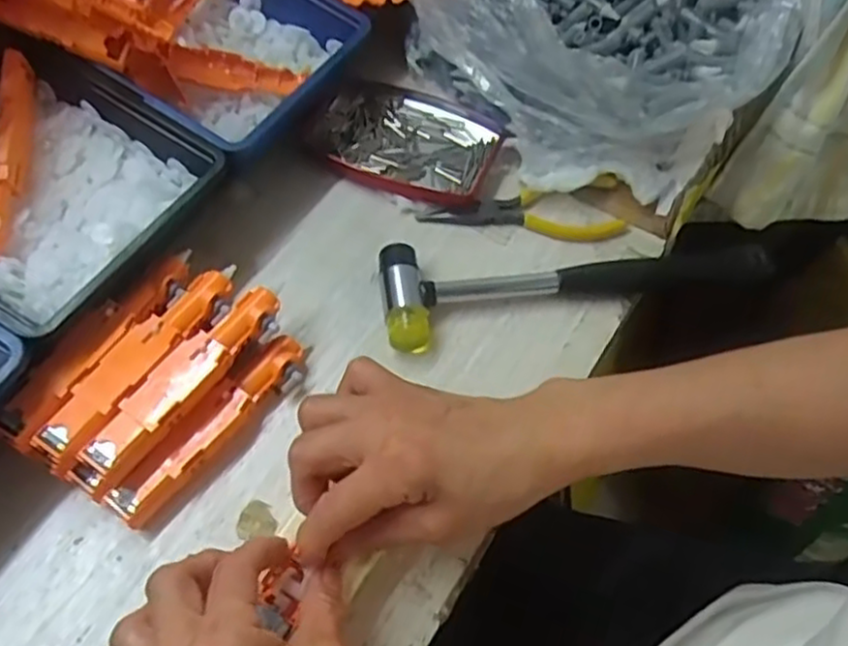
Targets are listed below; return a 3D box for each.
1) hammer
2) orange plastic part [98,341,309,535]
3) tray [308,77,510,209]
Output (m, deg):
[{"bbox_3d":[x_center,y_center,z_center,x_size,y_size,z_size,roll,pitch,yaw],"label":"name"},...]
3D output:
[{"bbox_3d":[0.092,-0.031,0.423,0.234,0.024,0.062,-9,60,-9],"label":"hammer"},{"bbox_3d":[-0.107,0.051,0.364,0.028,0.024,0.120,35,63,16],"label":"orange plastic part"},{"bbox_3d":[-0.014,-0.121,0.474,0.122,0.015,0.086,20,60,9],"label":"tray"}]

